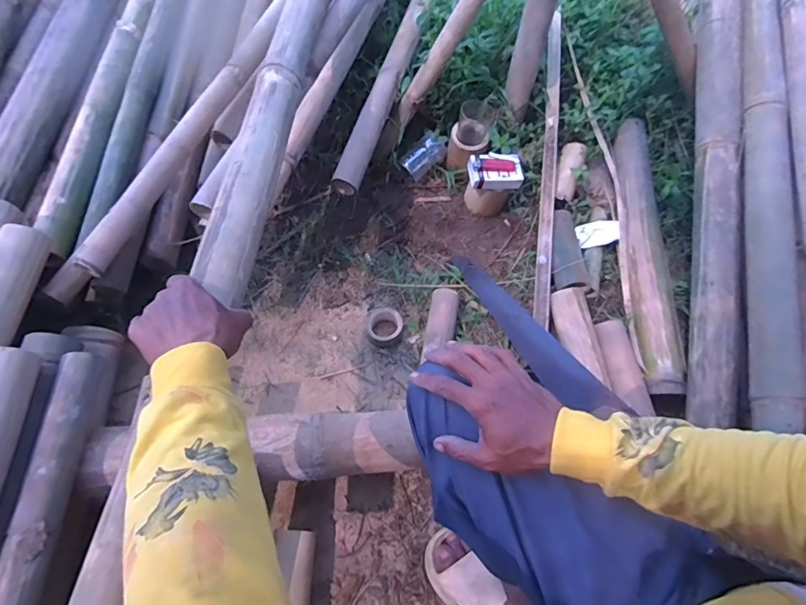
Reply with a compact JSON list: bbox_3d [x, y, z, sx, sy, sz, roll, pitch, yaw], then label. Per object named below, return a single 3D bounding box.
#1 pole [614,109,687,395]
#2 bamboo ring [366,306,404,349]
[{"bbox_3d":[0.471,-0.110,0.908,0.081,0.059,0.575,3,63,1],"label":"pole"},{"bbox_3d":[-0.034,0.041,0.847,0.065,0.033,0.075,-7,64,-4],"label":"bamboo ring"}]

